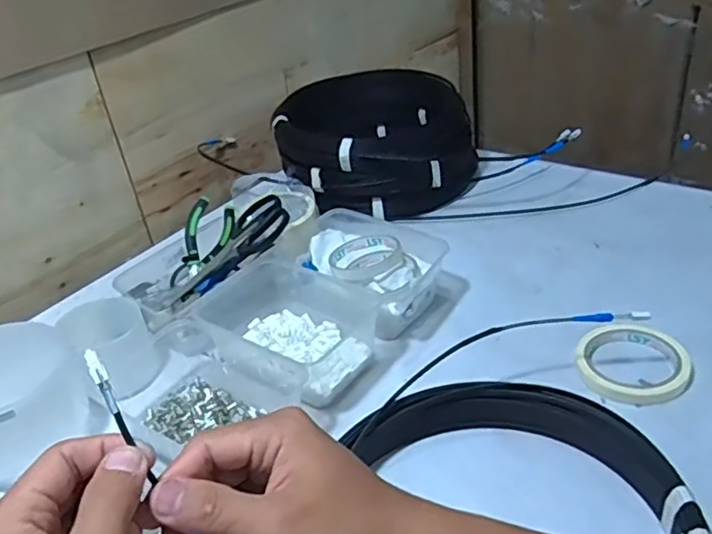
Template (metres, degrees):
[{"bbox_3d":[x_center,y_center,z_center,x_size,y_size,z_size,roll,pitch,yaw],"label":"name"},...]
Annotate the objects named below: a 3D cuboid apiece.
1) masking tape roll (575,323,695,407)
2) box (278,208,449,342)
[{"bbox_3d":[0.260,0.090,0.591,0.098,0.022,0.100,-5,33,3],"label":"masking tape roll"},{"bbox_3d":[0.004,-0.006,0.728,0.184,0.051,0.123,20,42,39],"label":"box"}]

